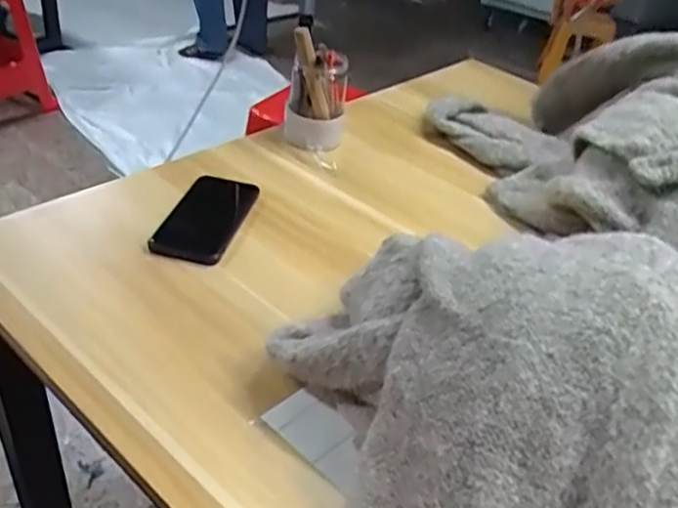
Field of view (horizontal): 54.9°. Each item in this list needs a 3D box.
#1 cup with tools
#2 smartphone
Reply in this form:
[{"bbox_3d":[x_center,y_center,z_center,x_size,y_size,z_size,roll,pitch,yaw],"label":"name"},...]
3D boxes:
[{"bbox_3d":[-0.031,-0.218,0.879,0.081,0.138,0.081,5,35,-4],"label":"cup with tools"},{"bbox_3d":[-0.148,-0.041,0.734,0.076,0.016,0.155,12,35,6],"label":"smartphone"}]

